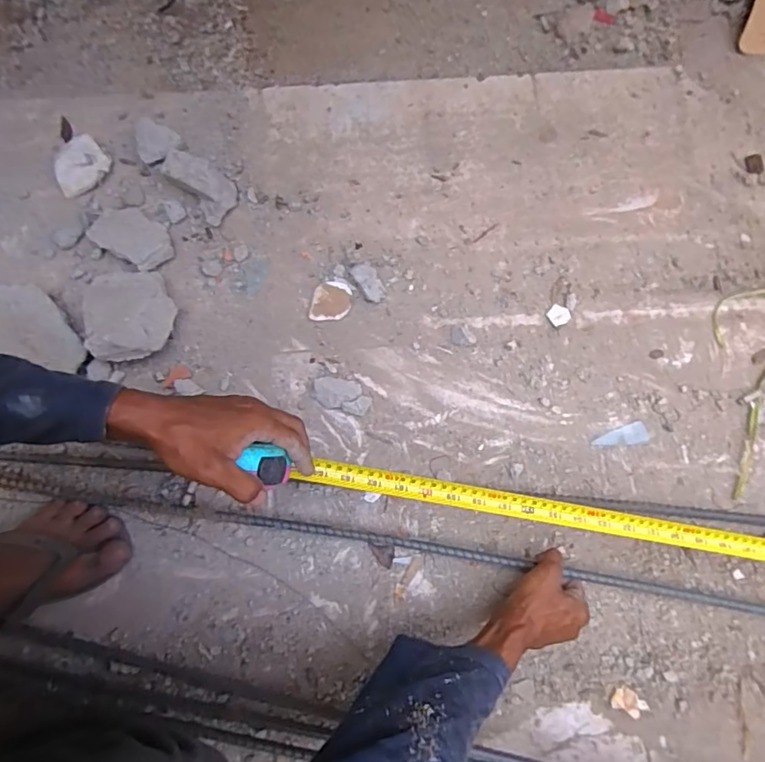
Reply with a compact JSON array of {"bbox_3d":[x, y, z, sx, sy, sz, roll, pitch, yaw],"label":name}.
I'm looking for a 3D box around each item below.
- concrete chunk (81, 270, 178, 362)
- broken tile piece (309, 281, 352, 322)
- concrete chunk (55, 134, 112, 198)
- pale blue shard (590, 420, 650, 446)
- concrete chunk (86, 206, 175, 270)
[{"bbox_3d":[-0.311,-0.082,0.637,0.103,0.062,0.121,-21,79,-6],"label":"concrete chunk"},{"bbox_3d":[-0.068,-0.103,0.670,0.054,0.011,0.049,-4,78,-2],"label":"broken tile piece"},{"bbox_3d":[-0.407,-0.288,0.692,0.074,0.023,0.062,-44,82,-10],"label":"concrete chunk"},{"bbox_3d":[0.296,0.070,0.647,0.069,0.004,0.025,-12,78,-4],"label":"pale blue shard"},{"bbox_3d":[-0.320,-0.185,0.670,0.097,0.041,0.065,32,79,5],"label":"concrete chunk"}]

